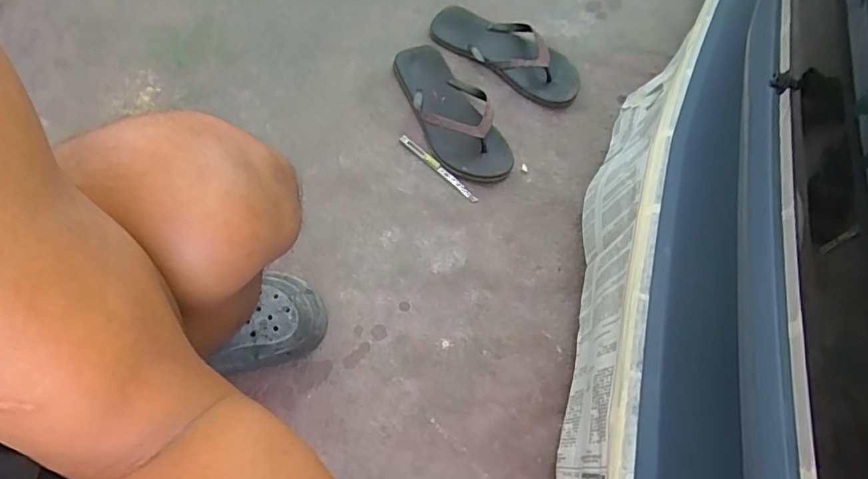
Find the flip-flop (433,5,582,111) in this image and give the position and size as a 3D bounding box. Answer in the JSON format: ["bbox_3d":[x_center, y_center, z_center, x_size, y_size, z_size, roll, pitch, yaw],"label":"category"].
[{"bbox_3d":[0.119,-0.312,0.836,0.268,0.042,0.107,35,68,13],"label":"flip-flop"}]

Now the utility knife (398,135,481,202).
[{"bbox_3d":[0.007,-0.104,0.746,0.145,0.011,0.013,41,69,15],"label":"utility knife"}]

